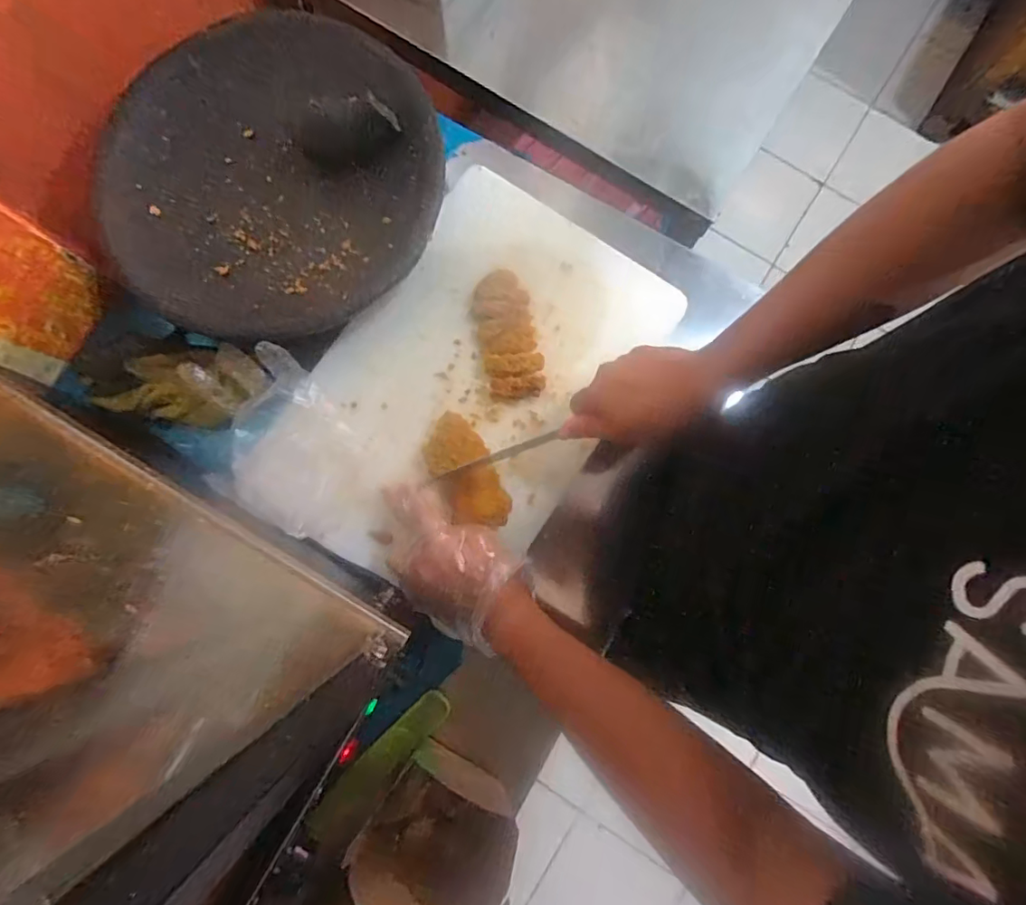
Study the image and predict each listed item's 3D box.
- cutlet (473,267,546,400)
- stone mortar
[{"bbox_3d":[-0.006,-0.126,0.576,0.061,0.019,0.140,-12,80,-4],"label":"cutlet"},{"bbox_3d":[-0.251,-0.276,0.550,0.332,0.067,0.319,15,80,1],"label":"stone mortar"}]

